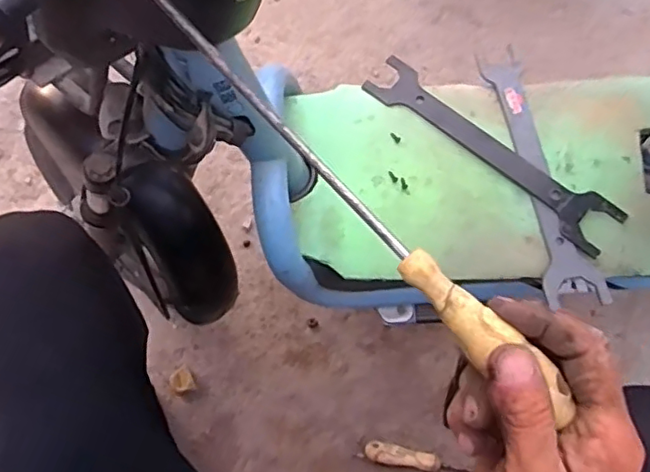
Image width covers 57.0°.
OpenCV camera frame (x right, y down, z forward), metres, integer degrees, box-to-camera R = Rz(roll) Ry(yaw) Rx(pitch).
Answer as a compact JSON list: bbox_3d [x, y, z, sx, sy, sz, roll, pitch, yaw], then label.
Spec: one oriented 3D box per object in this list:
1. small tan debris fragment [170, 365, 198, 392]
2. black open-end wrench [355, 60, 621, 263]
[{"bbox_3d":[-0.219,0.221,0.915,0.033,0.013,0.041,-28,67,-11],"label":"small tan debris fragment"},{"bbox_3d":[0.196,-0.104,0.723,0.338,0.009,0.060,39,88,13],"label":"black open-end wrench"}]

